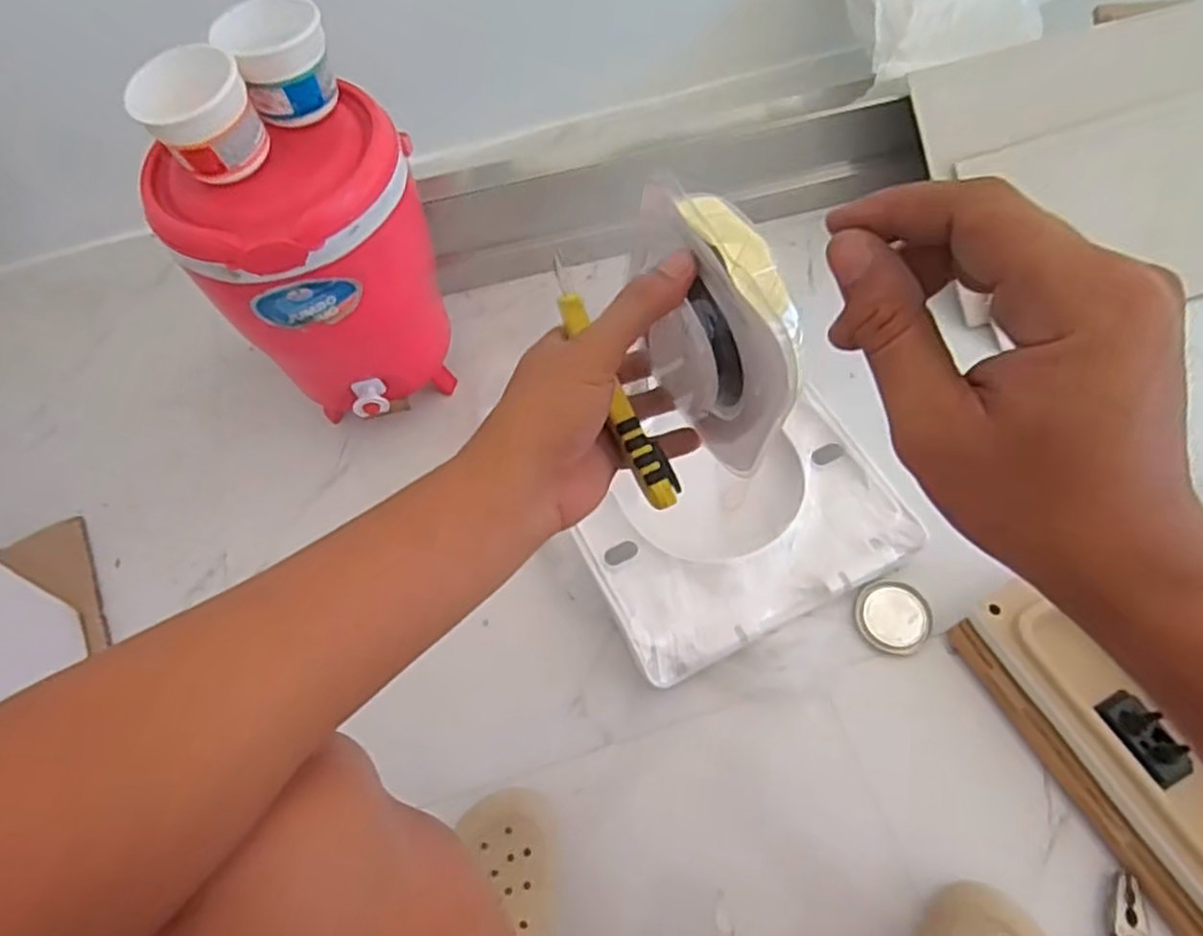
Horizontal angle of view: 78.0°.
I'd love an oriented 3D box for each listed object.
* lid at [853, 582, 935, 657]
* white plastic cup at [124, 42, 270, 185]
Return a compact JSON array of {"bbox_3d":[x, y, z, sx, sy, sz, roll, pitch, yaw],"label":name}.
[{"bbox_3d":[0.308,0.156,0.780,0.078,0.004,0.078,-2,62,4],"label":"lid"},{"bbox_3d":[-0.338,-0.295,0.633,0.088,0.080,0.088,-2,62,4],"label":"white plastic cup"}]

